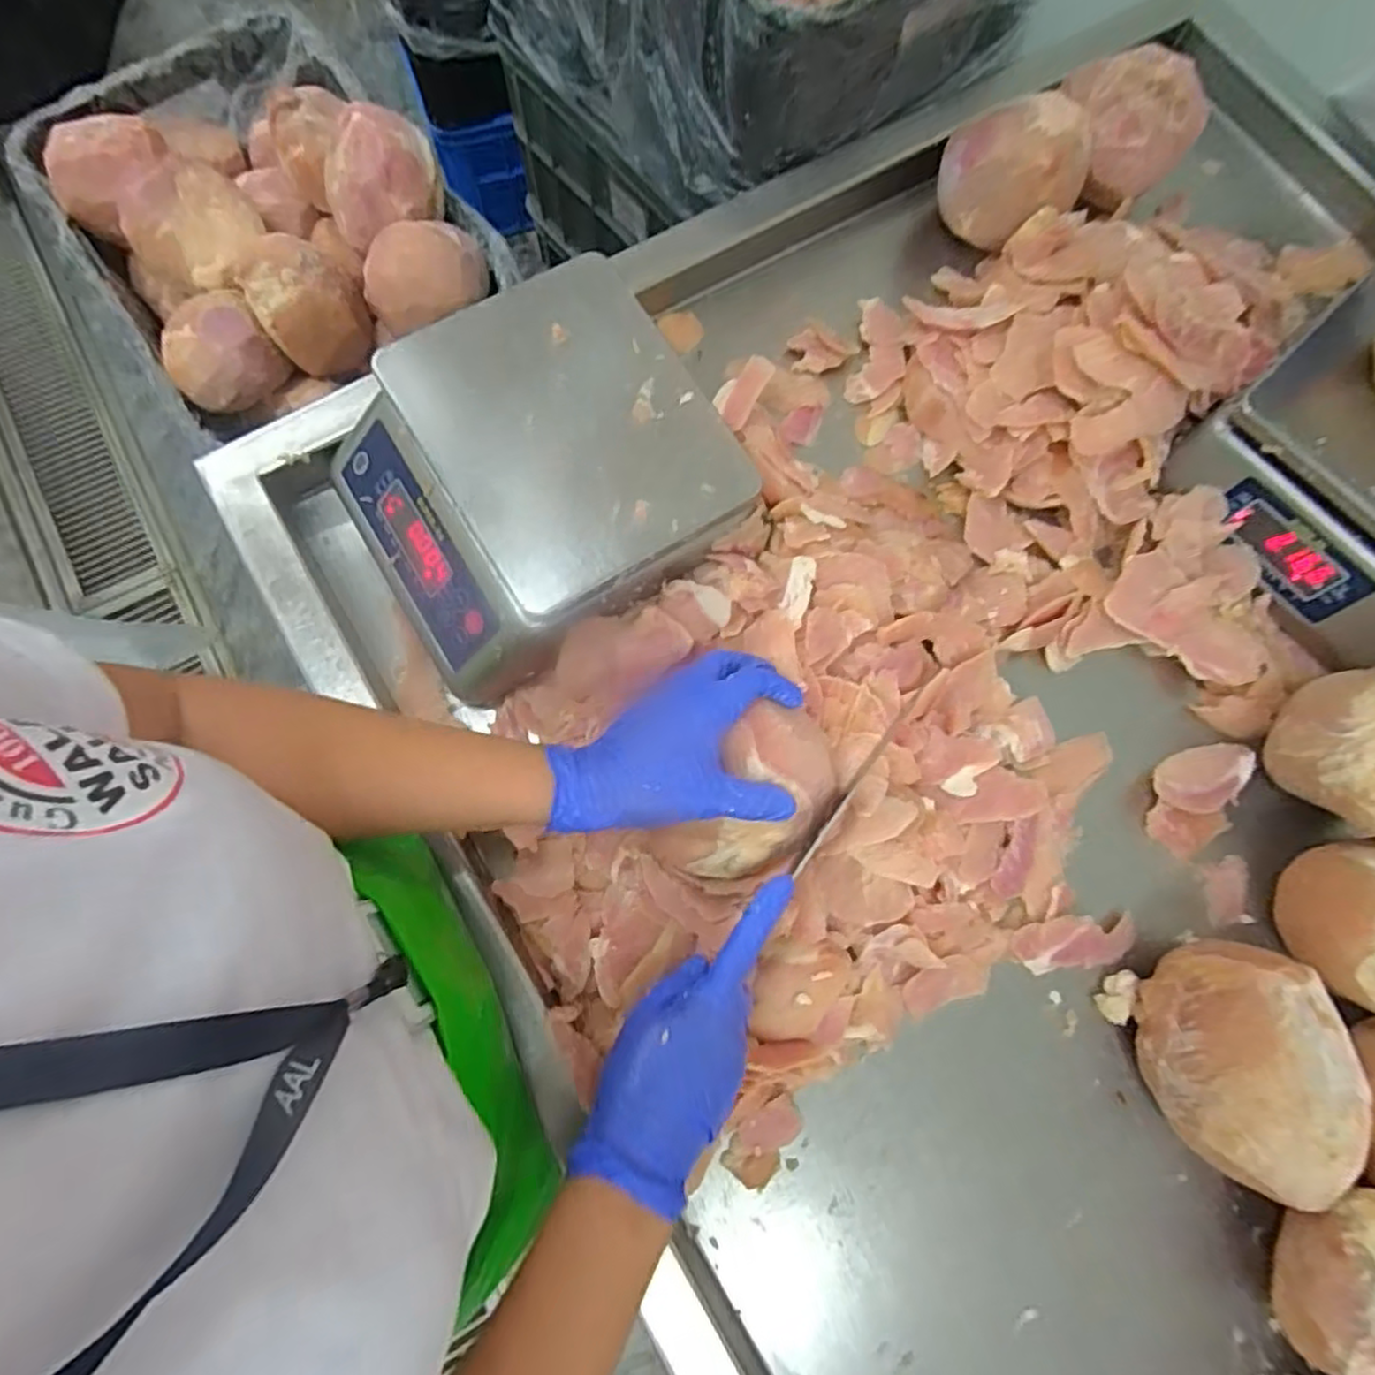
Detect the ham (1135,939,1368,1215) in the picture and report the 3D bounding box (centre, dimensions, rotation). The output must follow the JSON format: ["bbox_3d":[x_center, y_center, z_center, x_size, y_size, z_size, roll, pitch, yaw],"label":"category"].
[{"bbox_3d":[0.377,0.251,0.477,0.112,0.093,0.151,-6,77,-3],"label":"ham"}]

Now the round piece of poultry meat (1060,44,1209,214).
[{"bbox_3d":[0.396,-0.503,0.645,0.101,0.102,0.101,0,76,-2],"label":"round piece of poultry meat"}]

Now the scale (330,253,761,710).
[{"bbox_3d":[-0.115,-0.150,0.506,0.247,0.096,0.218,-32,79,-9],"label":"scale"}]

